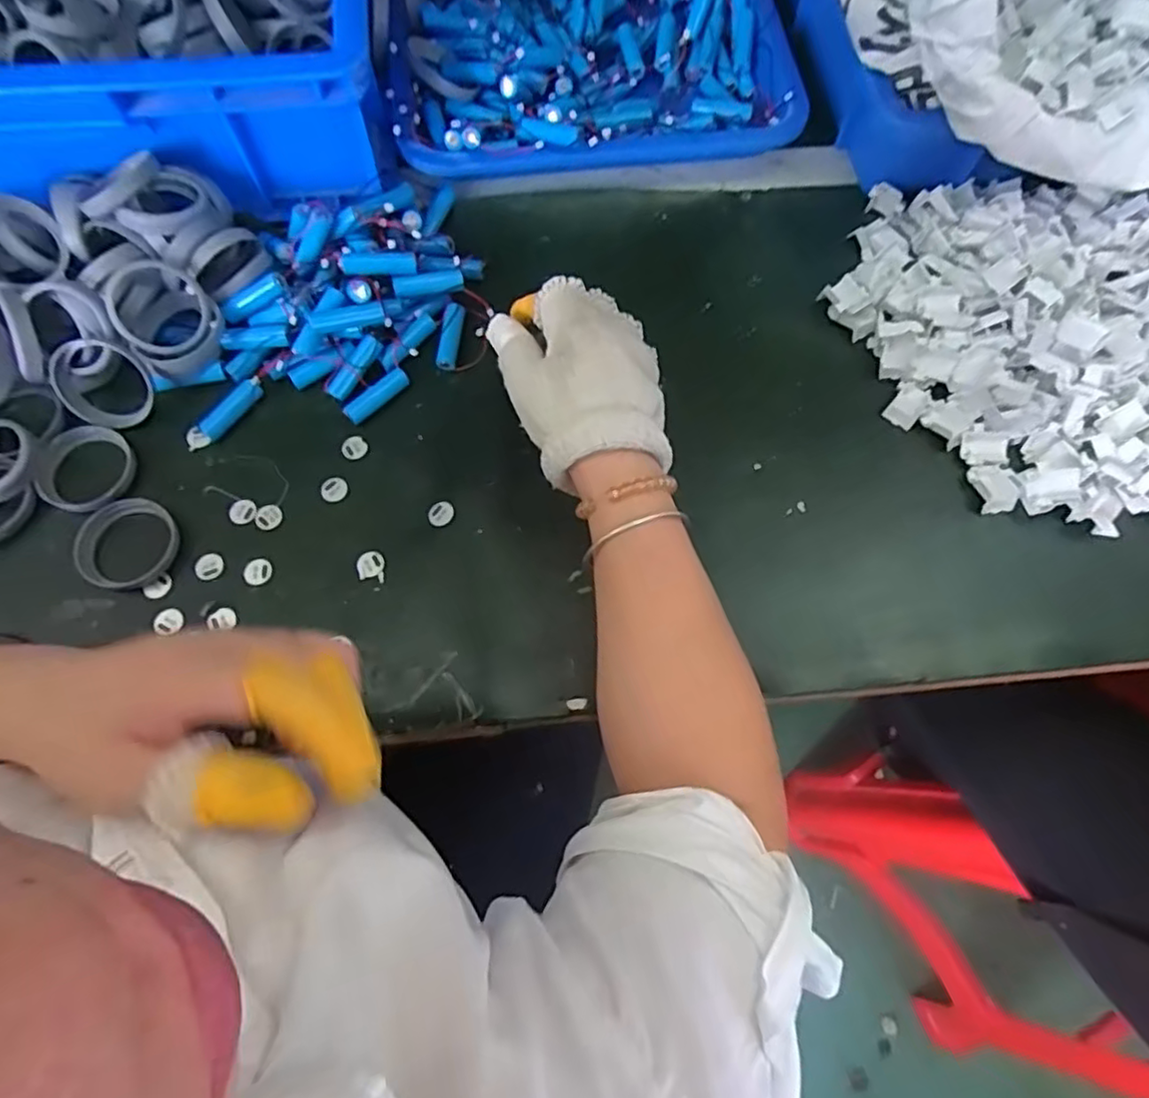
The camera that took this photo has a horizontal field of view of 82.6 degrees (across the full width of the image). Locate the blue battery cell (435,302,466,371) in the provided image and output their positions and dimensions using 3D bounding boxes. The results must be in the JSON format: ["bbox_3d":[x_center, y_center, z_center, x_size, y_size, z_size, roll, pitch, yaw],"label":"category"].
[{"bbox_3d":[-0.090,-0.156,0.478,0.015,0.012,0.051,6,70,1],"label":"blue battery cell"}]

